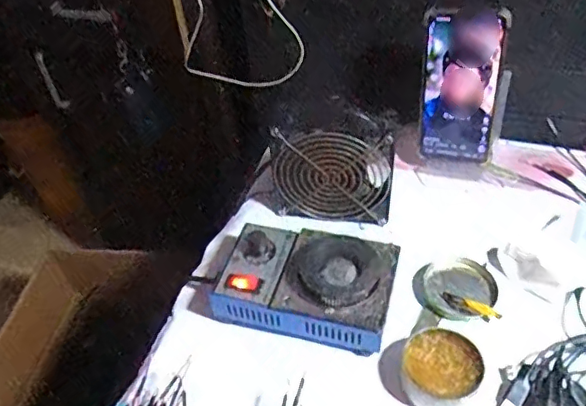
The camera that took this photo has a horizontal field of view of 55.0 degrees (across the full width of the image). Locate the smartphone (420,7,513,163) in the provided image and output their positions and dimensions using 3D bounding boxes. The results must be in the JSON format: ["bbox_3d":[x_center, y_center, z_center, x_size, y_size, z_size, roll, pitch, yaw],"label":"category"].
[{"bbox_3d":[0.171,-0.115,0.577,0.074,0.158,0.016,7,34,17],"label":"smartphone"}]

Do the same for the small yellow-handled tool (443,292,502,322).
[{"bbox_3d":[0.158,0.091,0.498,0.051,0.006,0.013,23,52,26],"label":"small yellow-handled tool"}]

